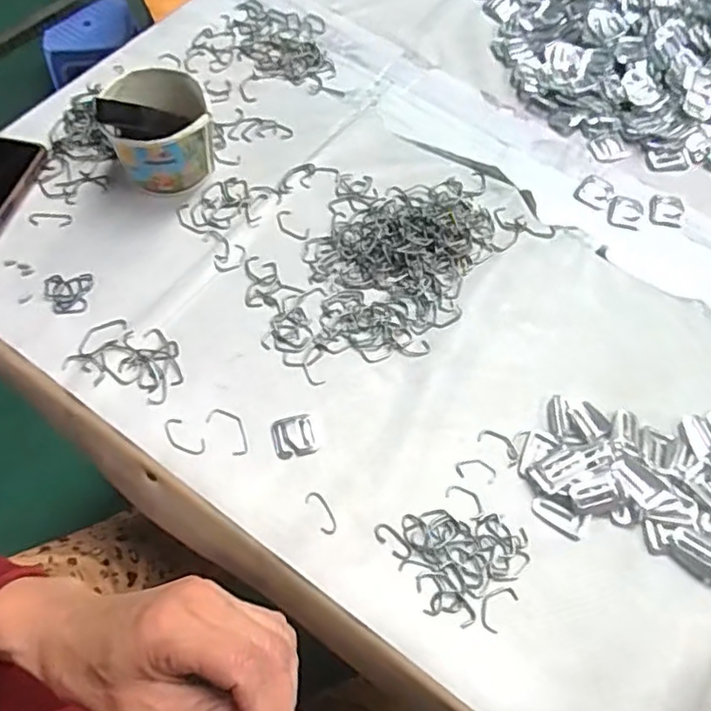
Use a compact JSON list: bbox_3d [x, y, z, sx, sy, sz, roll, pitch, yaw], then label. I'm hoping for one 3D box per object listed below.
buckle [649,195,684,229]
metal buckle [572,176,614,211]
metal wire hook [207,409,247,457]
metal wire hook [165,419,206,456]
[{"bbox_3d":[0.300,-0.140,0.597,0.032,0.004,0.038,14,64,5],"label":"buckle"},{"bbox_3d":[0.234,-0.160,0.607,0.032,0.004,0.038,30,67,12],"label":"metal buckle"},{"bbox_3d":[-0.096,0.058,0.481,0.021,0.004,0.044,-39,71,-19],"label":"metal wire hook"},{"bbox_3d":[-0.132,0.063,0.474,0.038,0.004,0.018,37,68,15],"label":"metal wire hook"}]

